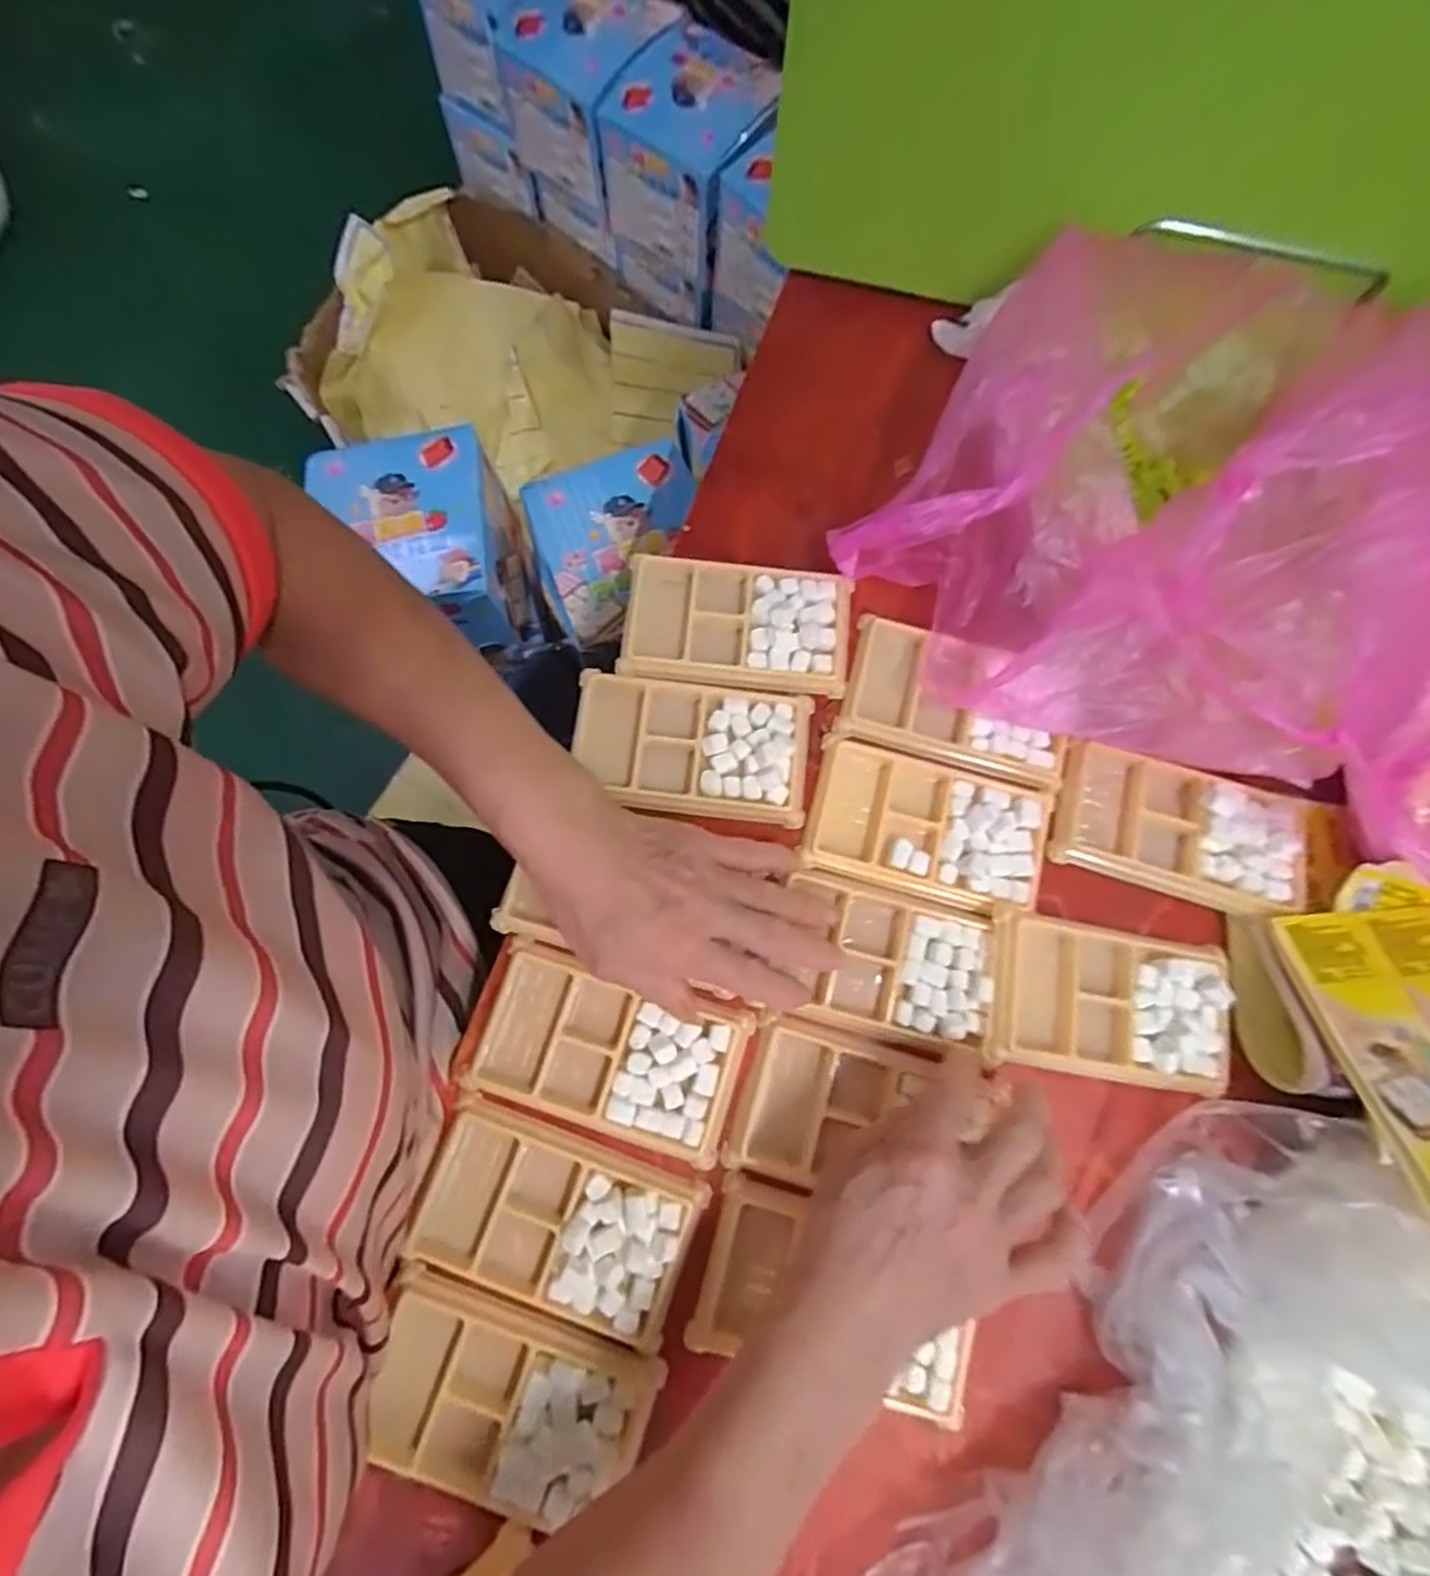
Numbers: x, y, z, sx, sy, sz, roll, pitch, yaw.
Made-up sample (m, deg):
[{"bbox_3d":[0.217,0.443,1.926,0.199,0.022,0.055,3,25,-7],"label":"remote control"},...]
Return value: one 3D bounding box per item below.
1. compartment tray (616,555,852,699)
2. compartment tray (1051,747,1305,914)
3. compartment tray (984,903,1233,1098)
[{"bbox_3d":[0.014,-0.099,0.431,0.134,0.012,0.077,5,76,1],"label":"compartment tray"},{"bbox_3d":[0.267,0.022,0.407,0.131,0.017,0.075,16,76,4],"label":"compartment tray"},{"bbox_3d":[0.213,0.113,0.378,0.131,0.015,0.080,9,76,2],"label":"compartment tray"}]

